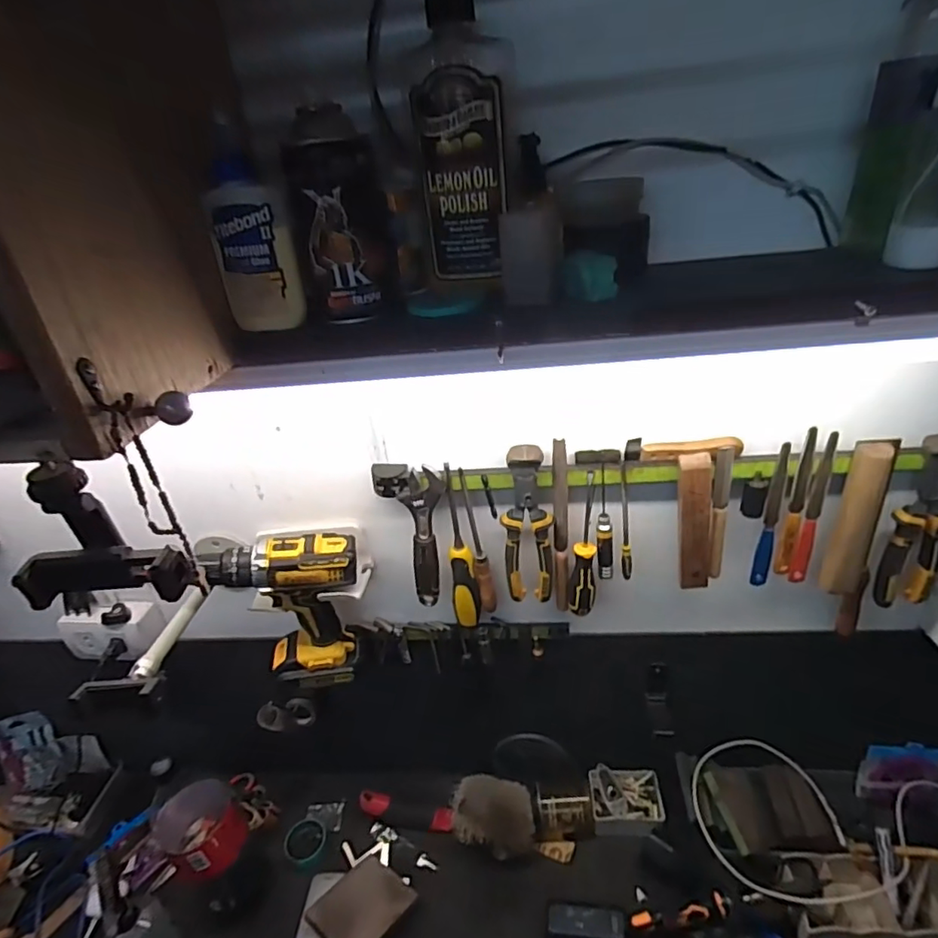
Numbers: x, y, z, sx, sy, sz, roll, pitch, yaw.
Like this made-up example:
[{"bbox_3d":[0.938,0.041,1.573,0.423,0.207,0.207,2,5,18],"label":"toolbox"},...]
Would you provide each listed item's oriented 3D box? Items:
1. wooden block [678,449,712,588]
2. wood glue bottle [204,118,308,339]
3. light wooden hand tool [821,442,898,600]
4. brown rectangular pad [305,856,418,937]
[{"bbox_3d":[0.247,0.061,0.616,0.039,0.170,0.014,3,31,18],"label":"wooden block"},{"bbox_3d":[-0.163,-0.173,0.414,0.051,0.137,0.040,-19,31,-20],"label":"wood glue bottle"},{"bbox_3d":[0.409,0.055,0.591,0.037,0.170,0.030,14,36,33],"label":"light wooden hand tool"},{"bbox_3d":[-0.147,0.609,0.781,0.102,0.012,0.127,16,15,37],"label":"brown rectangular pad"}]

